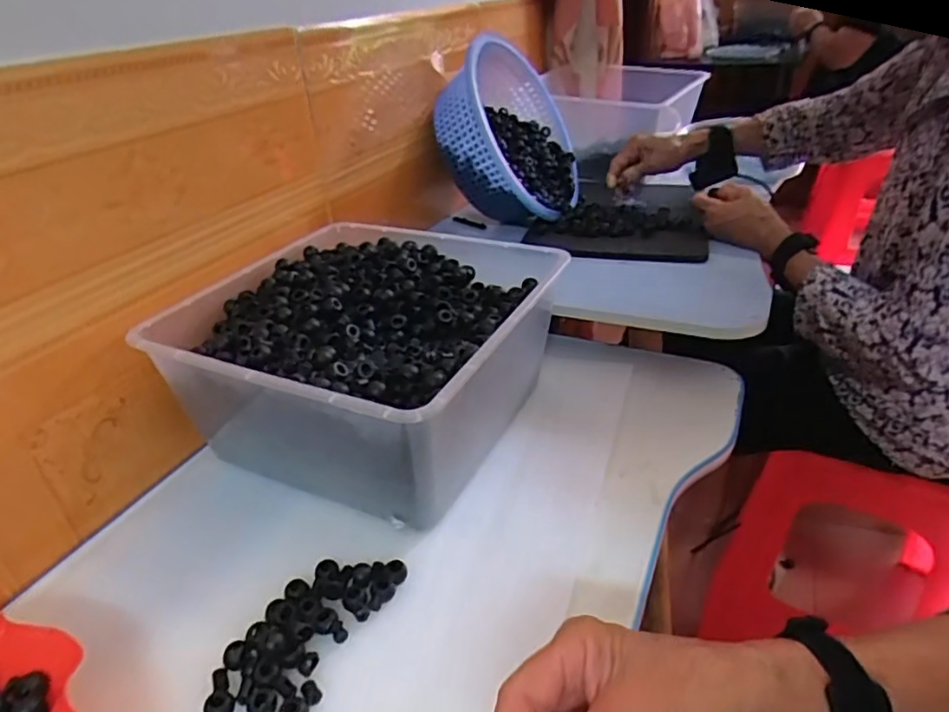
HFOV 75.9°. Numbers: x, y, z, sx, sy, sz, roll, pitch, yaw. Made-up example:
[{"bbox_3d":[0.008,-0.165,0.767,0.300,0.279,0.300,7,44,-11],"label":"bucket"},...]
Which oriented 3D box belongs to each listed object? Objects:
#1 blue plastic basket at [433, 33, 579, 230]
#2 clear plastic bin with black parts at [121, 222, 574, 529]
[{"bbox_3d":[0.064,-0.346,0.933,0.144,0.257,0.310,-27,27,39],"label":"blue plastic basket"},{"bbox_3d":[-0.092,0.000,0.595,0.299,0.145,0.306,13,35,25],"label":"clear plastic bin with black parts"}]

